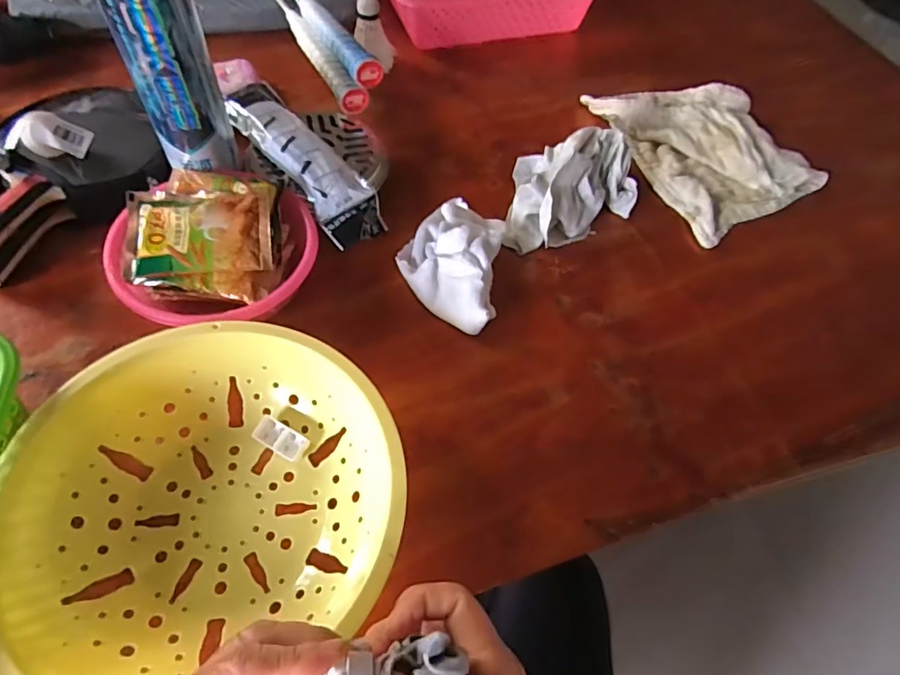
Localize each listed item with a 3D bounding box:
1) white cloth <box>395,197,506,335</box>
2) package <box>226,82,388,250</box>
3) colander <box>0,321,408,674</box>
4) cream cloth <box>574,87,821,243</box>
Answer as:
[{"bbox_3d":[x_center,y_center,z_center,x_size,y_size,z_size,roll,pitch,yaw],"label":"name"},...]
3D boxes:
[{"bbox_3d":[0.001,-0.085,0.508,0.098,0.047,0.164,9,57,1],"label":"white cloth"},{"bbox_3d":[-0.146,-0.176,0.521,0.060,0.026,0.224,-33,67,-22],"label":"package"},{"bbox_3d":[-0.164,0.104,0.367,0.242,0.065,0.229,-19,61,-16],"label":"colander"},{"bbox_3d":[0.315,-0.231,0.637,0.203,0.031,0.247,-17,60,-15],"label":"cream cloth"}]

